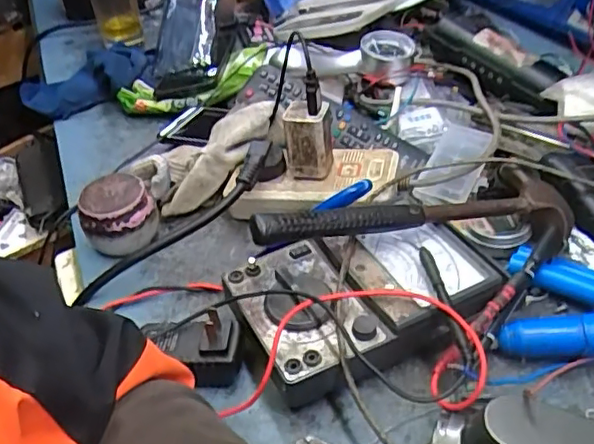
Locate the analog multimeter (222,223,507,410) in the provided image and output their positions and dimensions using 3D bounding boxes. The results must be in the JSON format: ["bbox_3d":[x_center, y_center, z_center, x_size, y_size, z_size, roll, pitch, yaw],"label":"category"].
[{"bbox_3d":[0.050,0.059,0.417,0.175,0.053,0.125,-14,40,-11],"label":"analog multimeter"}]

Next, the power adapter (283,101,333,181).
[{"bbox_3d":[0.010,-0.068,0.499,0.036,0.064,0.026,2,40,9],"label":"power adapter"}]

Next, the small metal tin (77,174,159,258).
[{"bbox_3d":[-0.149,-0.001,0.509,0.054,0.057,0.058,-3,39,2],"label":"small metal tin"}]

